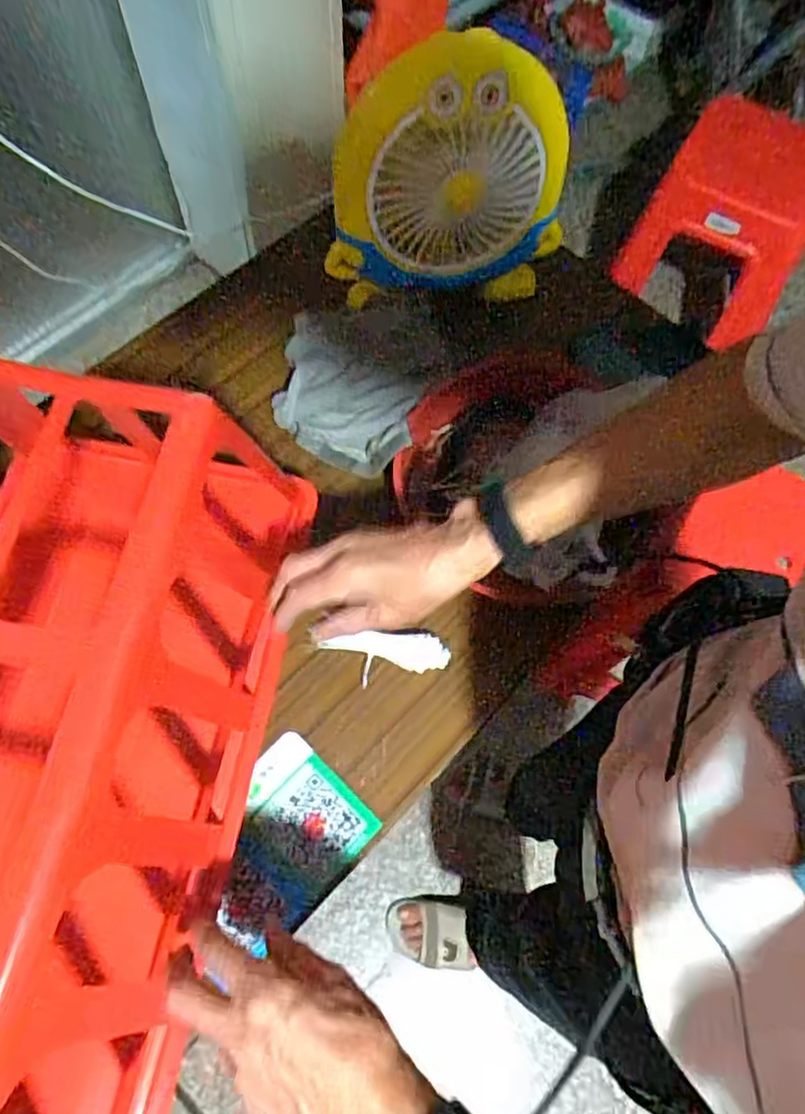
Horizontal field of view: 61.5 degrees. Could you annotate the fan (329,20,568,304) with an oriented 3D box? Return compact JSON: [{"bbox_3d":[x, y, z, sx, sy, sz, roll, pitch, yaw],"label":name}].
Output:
[{"bbox_3d":[0.051,-0.397,0.714,0.260,0.265,0.071,-9,67,-6],"label":"fan"}]

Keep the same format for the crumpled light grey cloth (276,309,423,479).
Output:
[{"bbox_3d":[-0.058,-0.162,0.723,0.157,0.077,0.106,23,68,7],"label":"crumpled light grey cloth"}]

